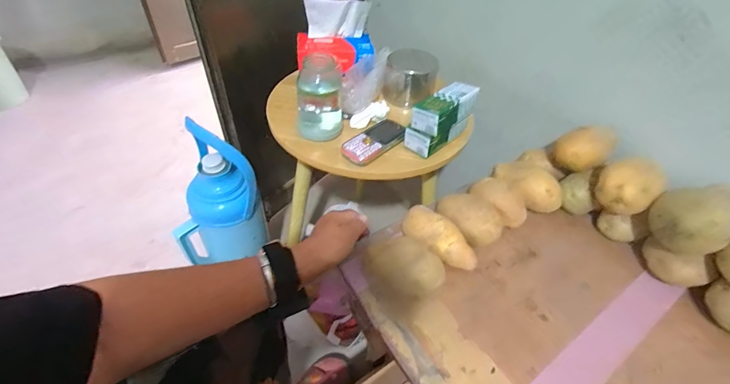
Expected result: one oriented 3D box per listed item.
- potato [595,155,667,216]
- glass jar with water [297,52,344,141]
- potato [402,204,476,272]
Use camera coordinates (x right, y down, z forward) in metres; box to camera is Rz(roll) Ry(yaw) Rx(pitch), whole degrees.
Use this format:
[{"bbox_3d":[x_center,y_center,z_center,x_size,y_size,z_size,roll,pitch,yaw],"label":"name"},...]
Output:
[{"bbox_3d":[0.353,-0.010,0.461,0.051,0.063,0.067,-31,55,-30],"label":"potato"},{"bbox_3d":[-0.072,-0.159,0.558,0.073,0.129,0.068,0,45,-7],"label":"glass jar with water"},{"bbox_3d":[0.099,0.058,0.440,0.103,0.037,0.039,39,52,10],"label":"potato"}]

